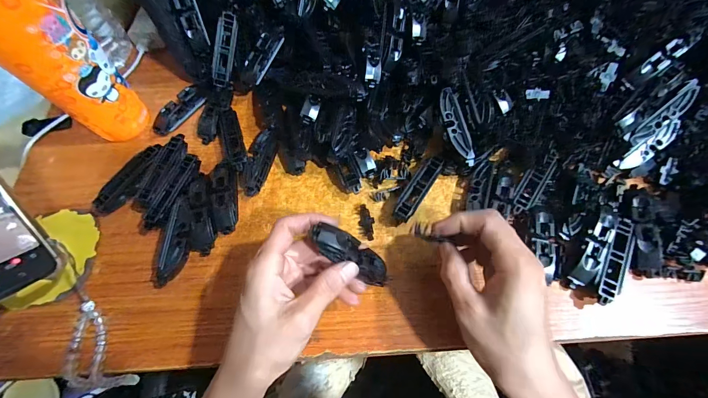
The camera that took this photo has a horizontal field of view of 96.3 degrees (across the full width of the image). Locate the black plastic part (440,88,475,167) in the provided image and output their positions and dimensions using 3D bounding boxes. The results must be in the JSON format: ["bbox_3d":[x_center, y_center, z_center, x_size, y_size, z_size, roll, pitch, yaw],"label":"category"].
[{"bbox_3d":[0.097,-0.069,0.301,0.018,0.006,0.077,-15,81,-5],"label":"black plastic part"}]

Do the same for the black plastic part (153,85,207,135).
[{"bbox_3d":[-0.196,-0.101,0.356,0.022,0.013,0.069,28,69,14],"label":"black plastic part"}]

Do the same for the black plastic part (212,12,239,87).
[{"bbox_3d":[-0.141,-0.162,0.345,0.018,0.010,0.074,17,104,9],"label":"black plastic part"}]

